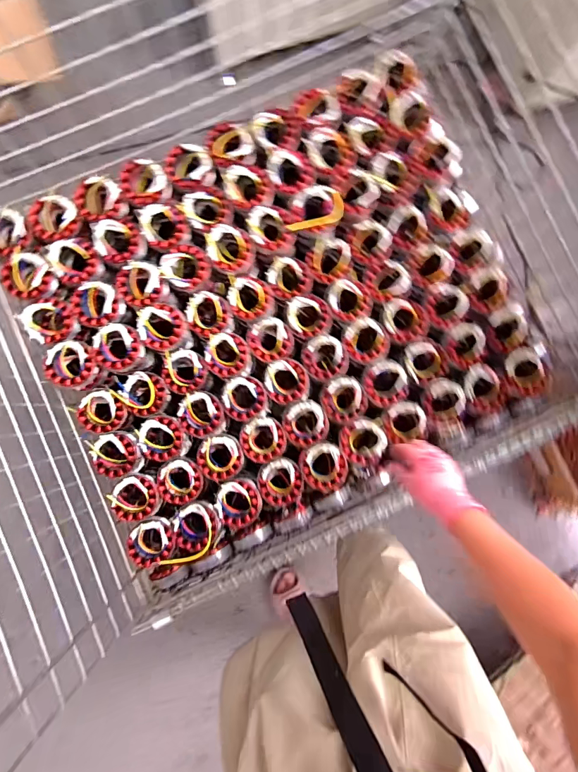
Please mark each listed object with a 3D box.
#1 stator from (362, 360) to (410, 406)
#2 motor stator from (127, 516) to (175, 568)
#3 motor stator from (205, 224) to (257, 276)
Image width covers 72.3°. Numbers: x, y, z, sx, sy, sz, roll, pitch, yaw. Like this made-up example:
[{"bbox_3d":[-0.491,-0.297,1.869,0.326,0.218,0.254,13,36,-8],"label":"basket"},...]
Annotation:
[{"bbox_3d":[0.192,-0.006,0.797,0.085,0.057,0.093,0,86,-2],"label":"stator"},{"bbox_3d":[-0.267,0.301,0.781,0.085,0.072,0.089,41,86,1],"label":"motor stator"},{"bbox_3d":[-0.111,-0.260,0.766,0.088,0.058,0.082,-1,86,-2],"label":"motor stator"}]

